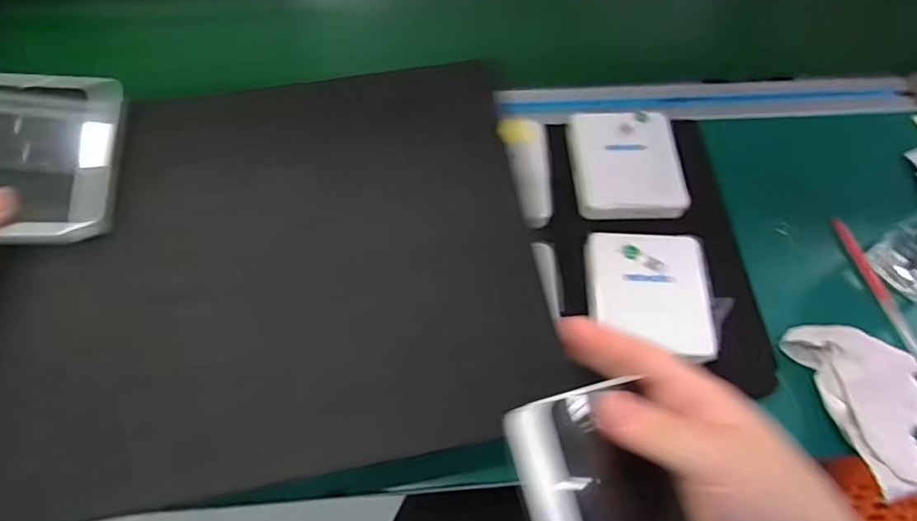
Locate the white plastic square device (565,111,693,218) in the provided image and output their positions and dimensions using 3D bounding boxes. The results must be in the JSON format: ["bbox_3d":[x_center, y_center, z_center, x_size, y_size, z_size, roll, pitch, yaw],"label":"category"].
[{"bbox_3d":[0.141,-0.079,0.472,0.085,0.024,0.099,-2,66,-4],"label":"white plastic square device"}]

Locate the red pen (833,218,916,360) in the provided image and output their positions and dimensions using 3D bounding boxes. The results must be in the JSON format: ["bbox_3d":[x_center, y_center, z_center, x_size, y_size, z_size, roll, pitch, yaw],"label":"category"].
[{"bbox_3d":[0.338,0.037,0.444,0.015,0.010,0.160,-11,67,-8],"label":"red pen"}]

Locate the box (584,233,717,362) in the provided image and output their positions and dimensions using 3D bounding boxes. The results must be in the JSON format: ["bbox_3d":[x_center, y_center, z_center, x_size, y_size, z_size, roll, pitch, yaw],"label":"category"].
[{"bbox_3d":[0.141,0.023,0.415,0.087,0.017,0.093,3,66,-1],"label":"box"}]

